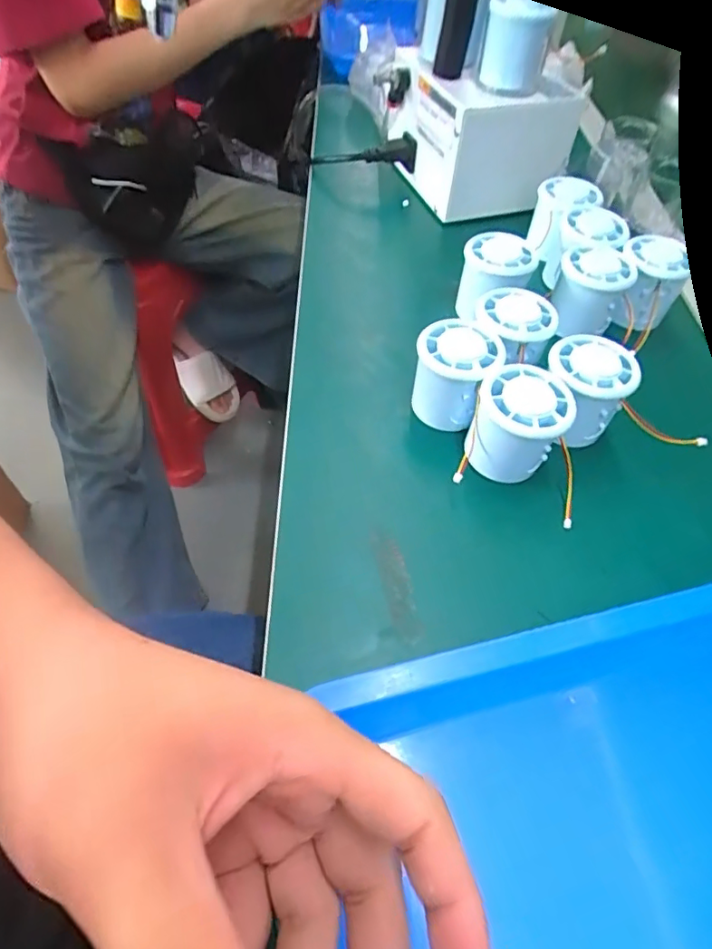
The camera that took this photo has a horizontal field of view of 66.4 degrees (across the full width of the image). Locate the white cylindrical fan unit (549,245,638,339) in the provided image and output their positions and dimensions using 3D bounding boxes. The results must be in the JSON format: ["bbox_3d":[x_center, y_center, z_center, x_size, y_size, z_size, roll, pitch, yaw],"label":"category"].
[{"bbox_3d":[0.192,-0.152,0.448,0.053,0.053,0.053,2,53,-3],"label":"white cylindrical fan unit"}]

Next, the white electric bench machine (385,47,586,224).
[{"bbox_3d":[0.122,-0.355,0.568,0.137,0.113,0.165,-14,54,-12],"label":"white electric bench machine"}]

